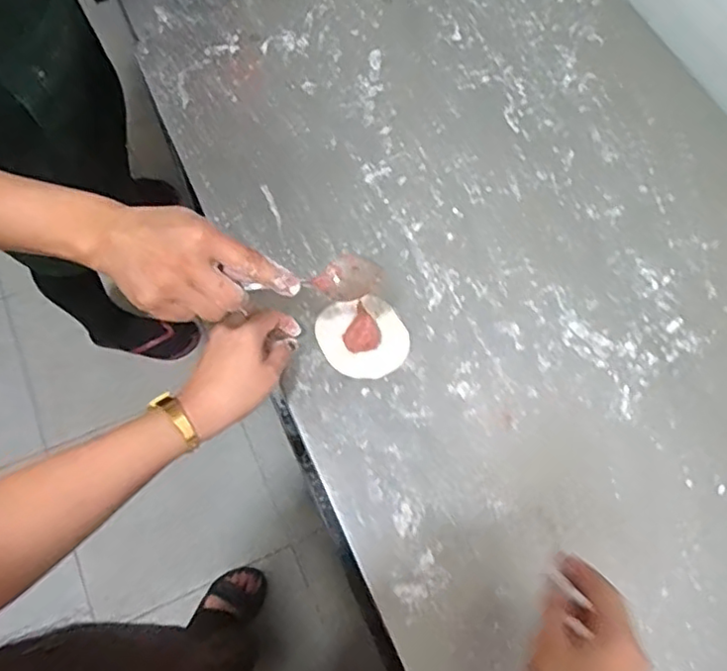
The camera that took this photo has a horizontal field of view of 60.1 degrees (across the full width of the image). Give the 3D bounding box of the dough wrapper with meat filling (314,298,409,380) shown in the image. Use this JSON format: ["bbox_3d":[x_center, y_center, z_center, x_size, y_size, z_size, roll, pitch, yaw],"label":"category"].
[{"bbox_3d":[-0.001,-0.002,0.597,0.084,0.031,0.080,-4,65,-4],"label":"dough wrapper with meat filling"}]

